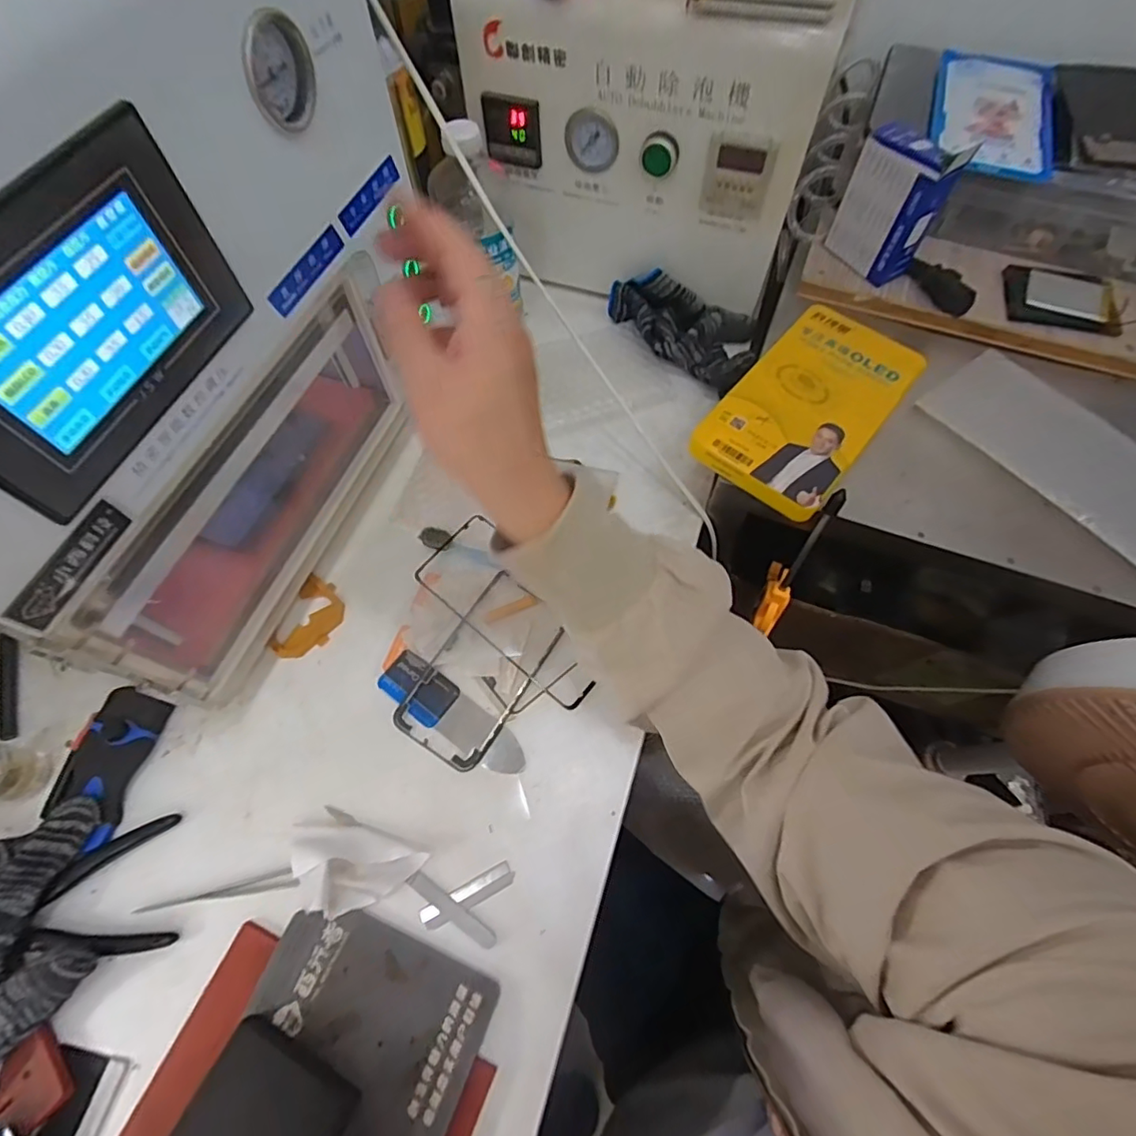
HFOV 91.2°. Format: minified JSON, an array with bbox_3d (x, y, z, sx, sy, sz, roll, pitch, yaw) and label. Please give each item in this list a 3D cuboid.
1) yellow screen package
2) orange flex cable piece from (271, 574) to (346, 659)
[{"bbox_3d":[0.189,-0.129,0.436,0.106,0.018,0.190,36,70,16],"label":"yellow screen package"},{"bbox_3d":[-0.195,0.039,0.425,0.039,0.004,0.064,15,66,7],"label":"orange flex cable piece"}]

